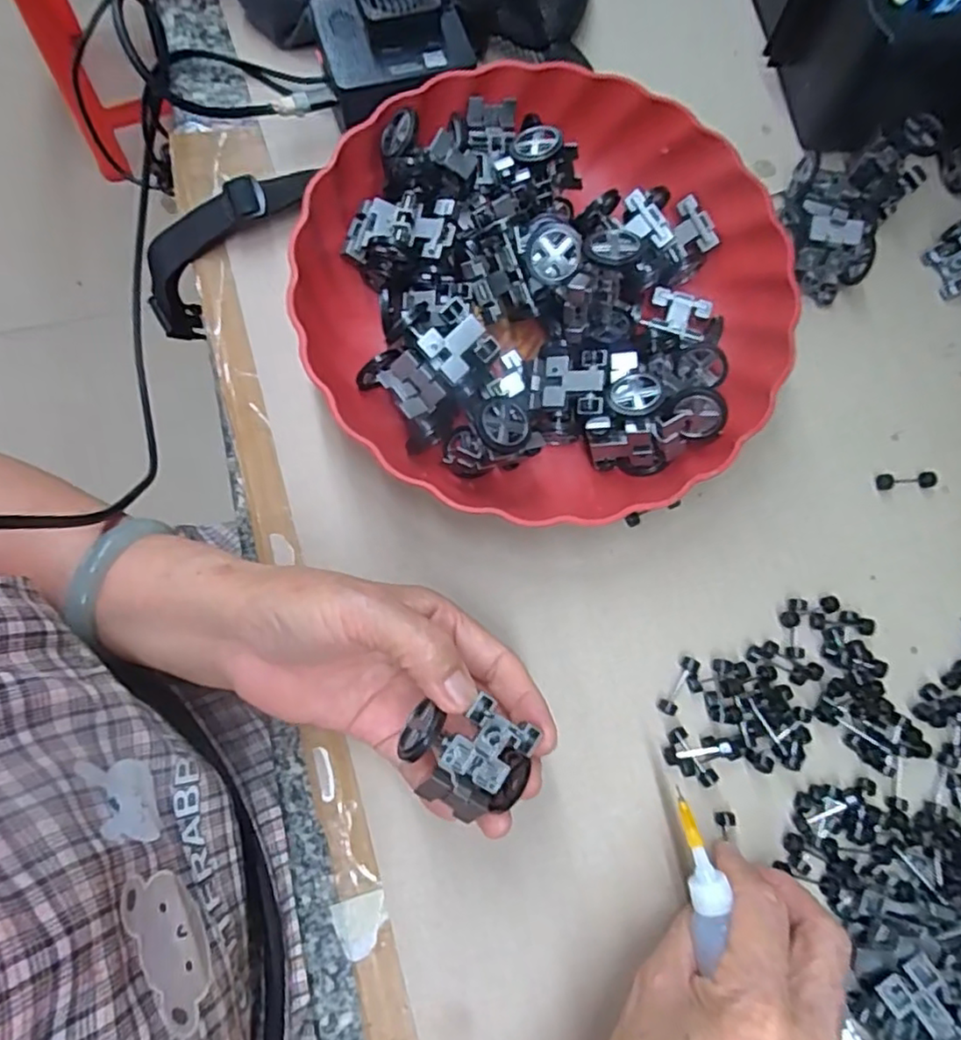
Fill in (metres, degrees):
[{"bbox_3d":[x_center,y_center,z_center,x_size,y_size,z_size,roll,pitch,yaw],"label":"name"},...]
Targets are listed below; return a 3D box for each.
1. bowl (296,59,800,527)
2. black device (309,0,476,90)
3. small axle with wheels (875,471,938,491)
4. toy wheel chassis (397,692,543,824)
[{"bbox_3d":[0.034,-0.116,0.332,0.236,0.075,0.235,1,78,-3],"label":"bowl"},{"bbox_3d":[-0.047,-0.264,0.344,0.079,0.028,0.063,-9,78,-5],"label":"black device"},{"bbox_3d":[0.233,-0.021,0.348,0.033,0.007,0.009,-4,78,-4],"label":"small axle with wheels"},{"bbox_3d":[-0.008,0.092,0.253,0.052,0.023,0.041,35,81,-15],"label":"toy wheel chassis"}]

